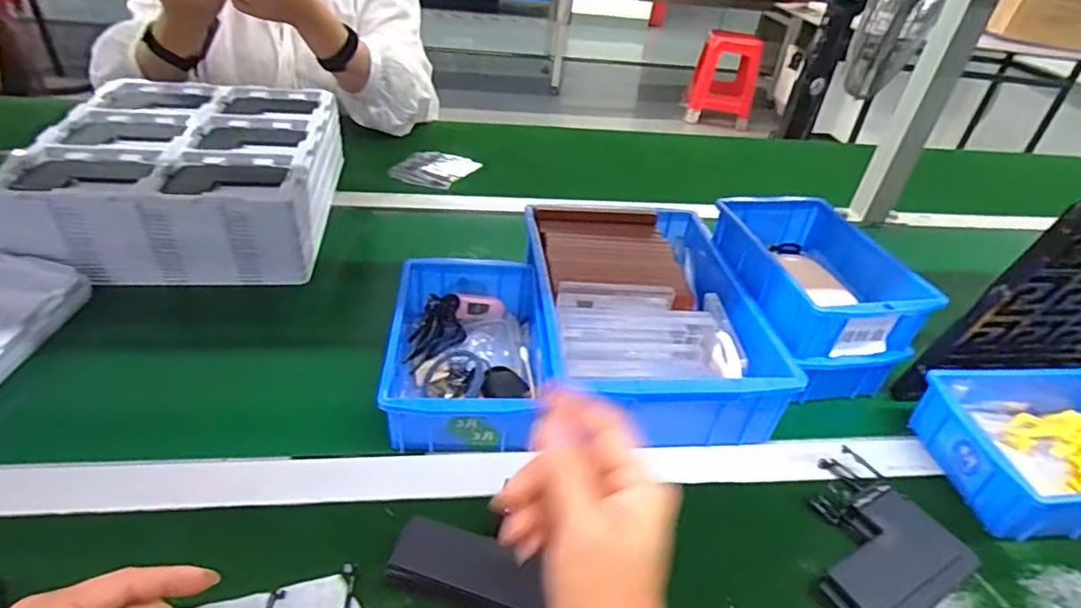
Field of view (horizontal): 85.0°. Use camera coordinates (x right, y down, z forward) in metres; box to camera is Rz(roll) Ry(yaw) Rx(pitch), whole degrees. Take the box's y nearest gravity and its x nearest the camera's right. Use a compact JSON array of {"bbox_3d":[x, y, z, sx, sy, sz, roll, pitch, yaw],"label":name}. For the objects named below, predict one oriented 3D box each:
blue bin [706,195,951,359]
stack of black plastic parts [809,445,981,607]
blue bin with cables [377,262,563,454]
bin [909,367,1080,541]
[{"bbox_3d":[0.268,-0.029,0.604,0.140,0.074,0.203,0,38,-11],"label":"blue bin"},{"bbox_3d":[0.242,0.175,0.445,0.129,0.027,0.117,-14,42,-26],"label":"stack of black plastic parts"},{"bbox_3d":[-0.067,0.036,0.535,0.129,0.060,0.198,1,37,-9],"label":"blue bin with cables"},{"bbox_3d":[0.449,0.125,0.510,0.202,0.068,0.136,0,38,-10],"label":"bin"}]

